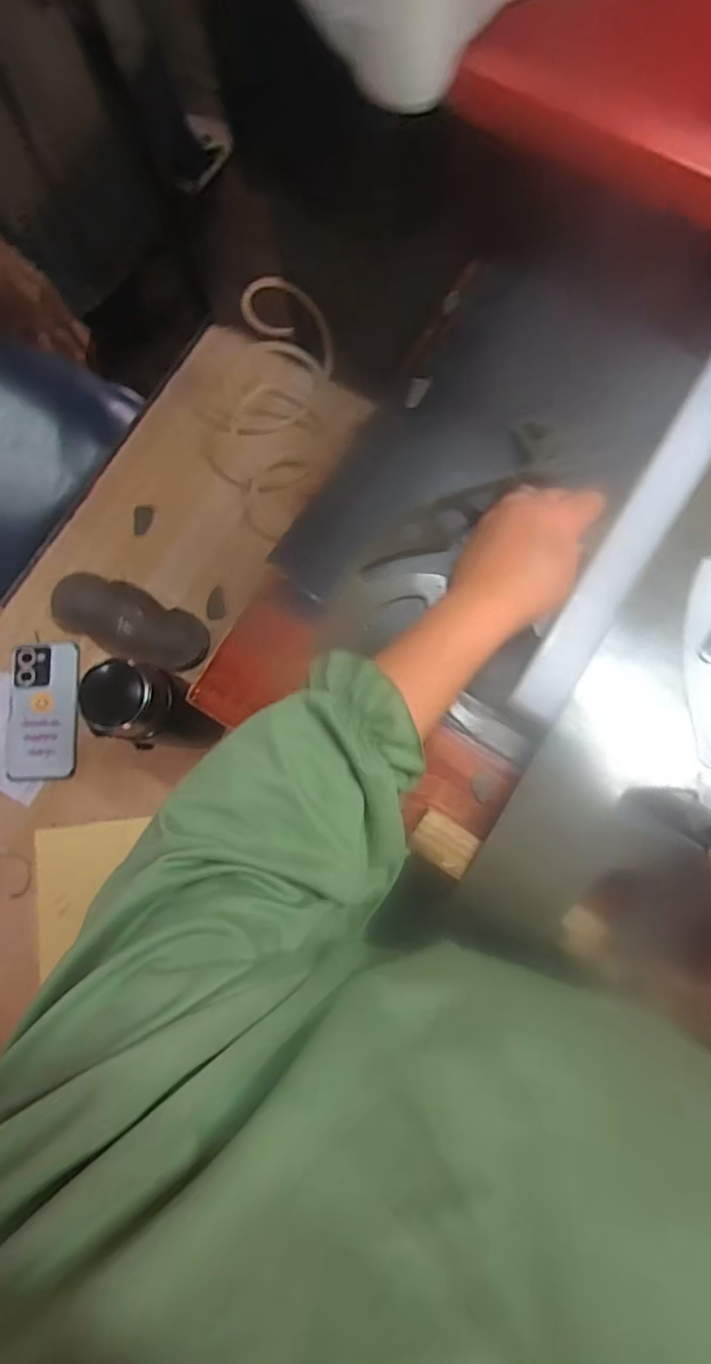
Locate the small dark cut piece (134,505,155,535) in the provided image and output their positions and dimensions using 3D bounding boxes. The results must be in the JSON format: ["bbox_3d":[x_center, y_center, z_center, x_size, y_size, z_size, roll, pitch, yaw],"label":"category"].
[{"bbox_3d":[-0.268,-0.204,0.723,0.021,0.006,0.042,7,81,3],"label":"small dark cut piece"}]

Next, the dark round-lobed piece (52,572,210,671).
[{"bbox_3d":[-0.271,-0.072,0.688,0.197,0.023,0.083,26,82,6],"label":"dark round-lobed piece"}]

